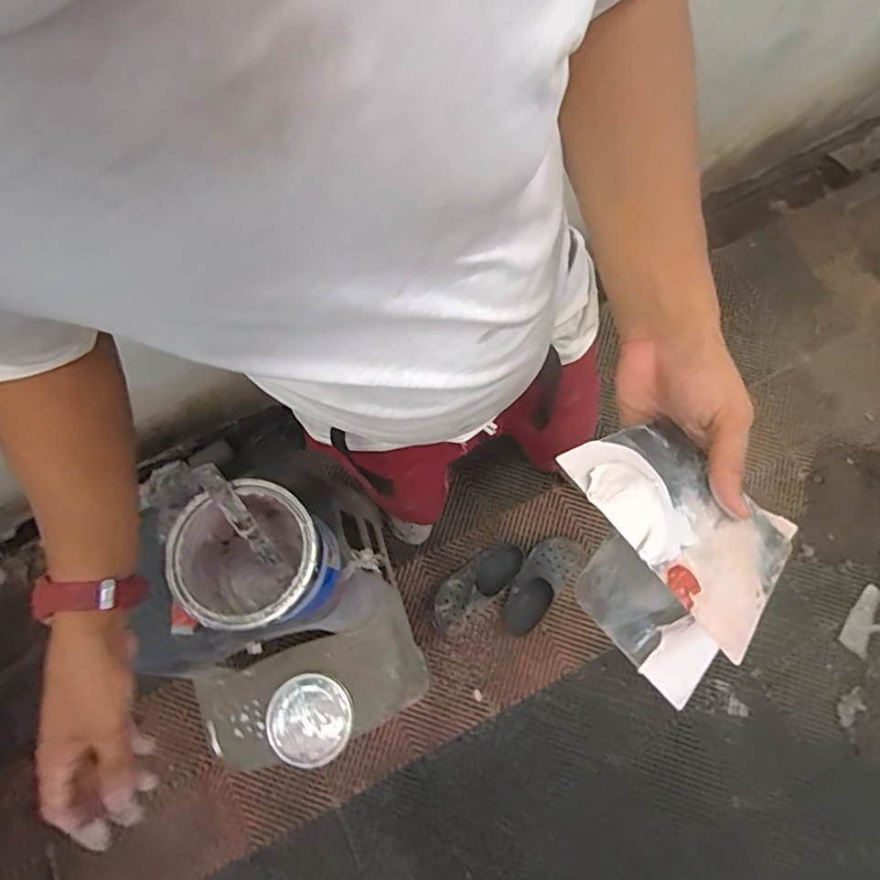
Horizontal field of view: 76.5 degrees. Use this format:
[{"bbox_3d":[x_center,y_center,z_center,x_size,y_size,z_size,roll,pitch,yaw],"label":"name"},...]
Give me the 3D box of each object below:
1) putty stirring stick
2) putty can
[{"bbox_3d":[-0.241,0.100,0.681,0.026,0.202,0.011,-22,46,-8],"label":"putty stirring stick"},{"bbox_3d":[-0.229,0.157,0.720,0.168,0.213,0.157,0,76,-1],"label":"putty can"}]

